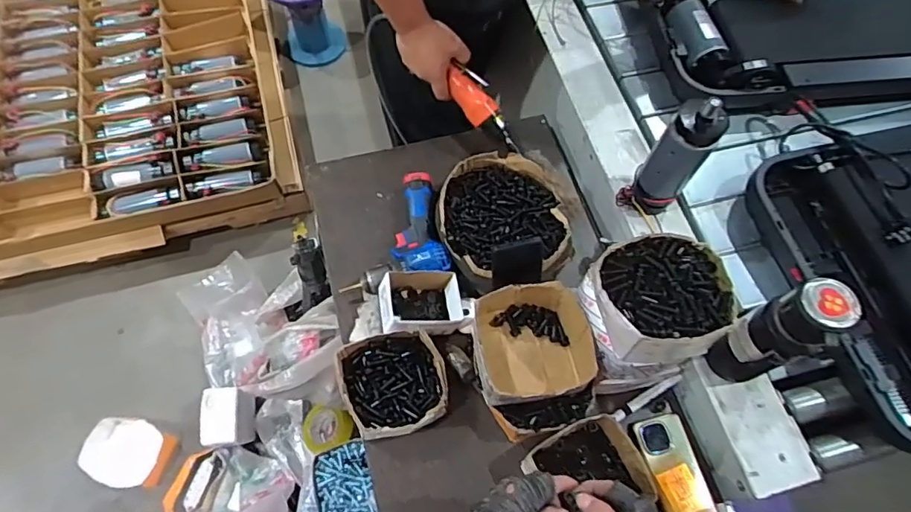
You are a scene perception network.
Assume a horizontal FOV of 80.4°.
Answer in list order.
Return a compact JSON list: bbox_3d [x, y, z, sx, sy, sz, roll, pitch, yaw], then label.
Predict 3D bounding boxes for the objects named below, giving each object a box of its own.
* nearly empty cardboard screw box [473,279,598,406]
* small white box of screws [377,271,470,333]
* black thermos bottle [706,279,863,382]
[{"bbox_3d":[0.107,0.126,0.775,0.160,0.082,0.162,-8,66,-6],"label":"nearly empty cardboard screw box"},{"bbox_3d":[-0.054,0.079,0.869,0.130,0.077,0.107,-5,66,-5],"label":"small white box of screws"},{"bbox_3d":[0.422,0.106,0.719,0.080,0.227,0.072,-28,70,-14],"label":"black thermos bottle"}]

